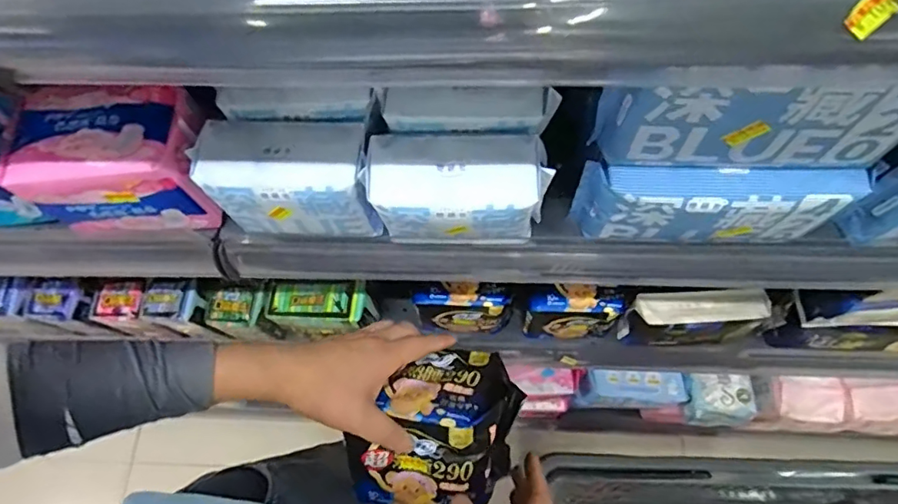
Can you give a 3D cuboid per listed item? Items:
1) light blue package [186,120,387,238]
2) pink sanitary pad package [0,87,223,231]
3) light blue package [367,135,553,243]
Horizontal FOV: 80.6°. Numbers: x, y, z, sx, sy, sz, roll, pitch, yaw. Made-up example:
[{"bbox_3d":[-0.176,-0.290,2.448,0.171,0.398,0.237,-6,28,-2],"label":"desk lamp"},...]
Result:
[{"bbox_3d":[-0.112,-0.052,0.385,0.111,0.079,0.057,0,67,3],"label":"light blue package"},{"bbox_3d":[-0.245,-0.067,0.398,0.129,0.080,0.075,-7,67,0],"label":"pink sanitary pad package"},{"bbox_3d":[0.007,-0.039,0.372,0.114,0.082,0.056,-4,67,1],"label":"light blue package"}]

